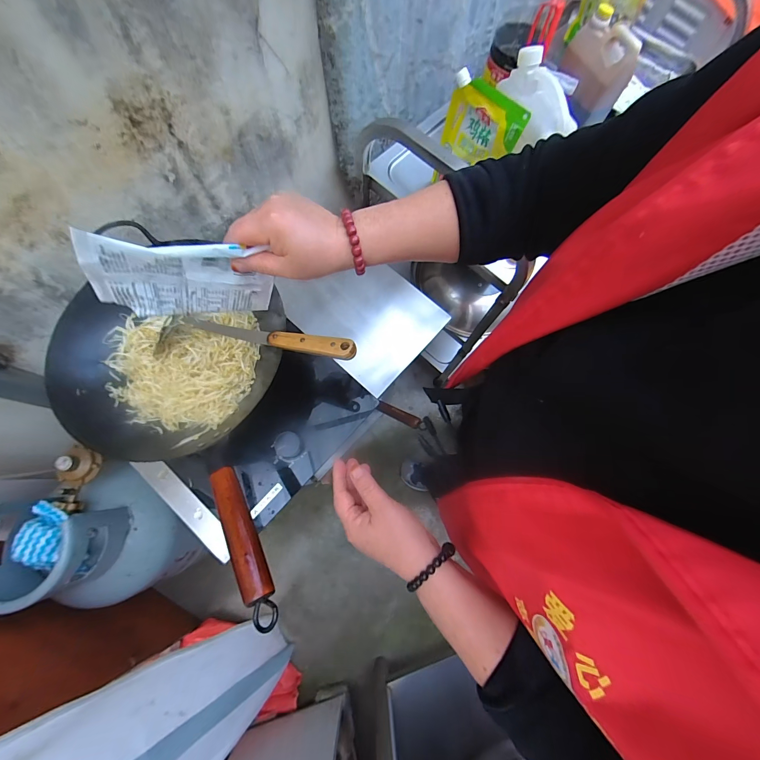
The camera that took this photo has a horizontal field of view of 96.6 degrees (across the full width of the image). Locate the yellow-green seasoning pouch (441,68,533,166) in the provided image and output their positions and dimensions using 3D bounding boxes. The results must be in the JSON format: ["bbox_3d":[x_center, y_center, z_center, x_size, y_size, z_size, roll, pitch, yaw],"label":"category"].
[{"bbox_3d":[0.171,-0.439,0.588,0.034,0.121,0.146,-41,79,-12],"label":"yellow-green seasoning pouch"}]

